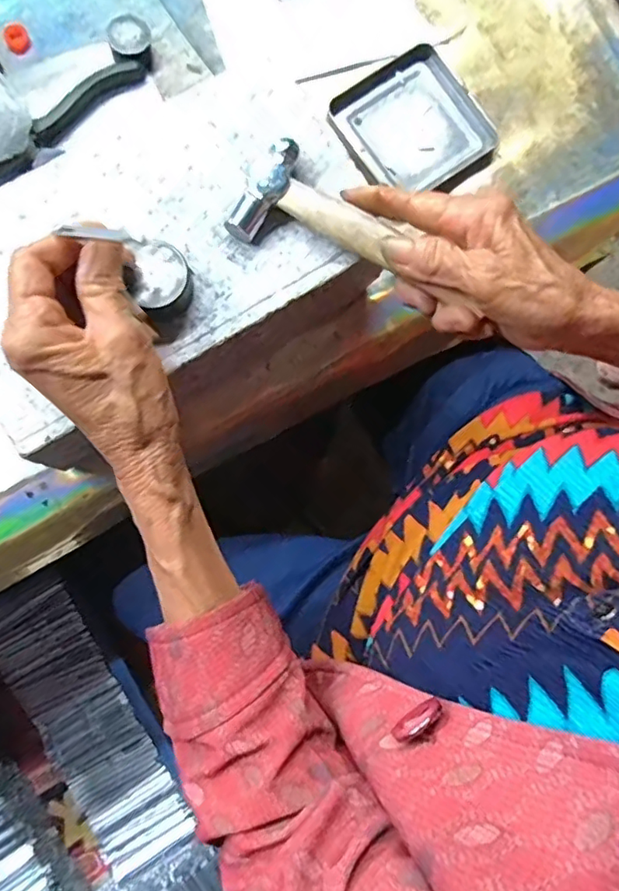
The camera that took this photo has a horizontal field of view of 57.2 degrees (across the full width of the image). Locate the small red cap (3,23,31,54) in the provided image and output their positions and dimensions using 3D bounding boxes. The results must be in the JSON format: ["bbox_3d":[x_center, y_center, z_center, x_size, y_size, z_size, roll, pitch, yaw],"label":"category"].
[{"bbox_3d":[-0.211,-0.294,0.411,0.016,0.009,0.016,0,84,-3],"label":"small red cap"}]

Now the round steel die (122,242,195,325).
[{"bbox_3d":[-0.080,-0.087,0.308,0.030,0.025,0.035,7,84,-2],"label":"round steel die"}]

